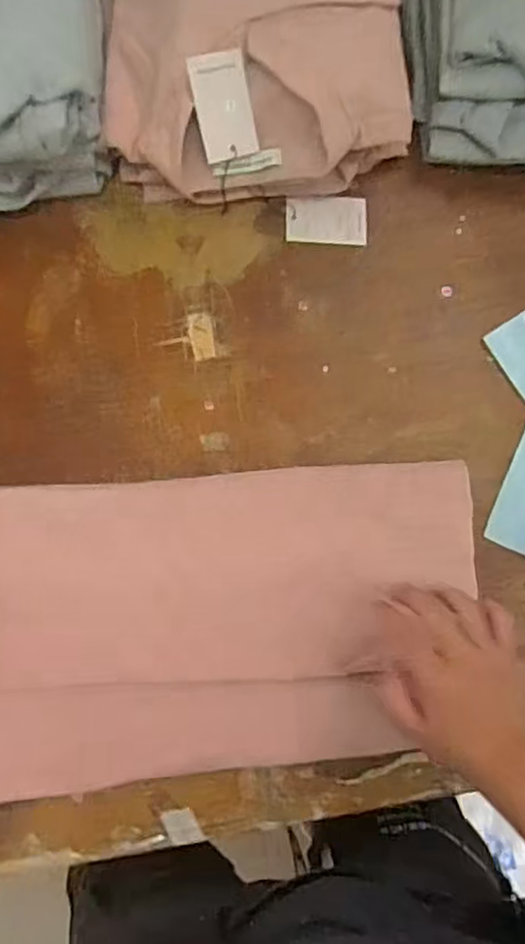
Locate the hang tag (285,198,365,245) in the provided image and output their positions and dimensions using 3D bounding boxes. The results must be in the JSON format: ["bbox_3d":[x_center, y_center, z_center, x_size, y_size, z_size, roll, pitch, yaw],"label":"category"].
[{"bbox_3d":[0.063,-0.248,0.629,0.080,0.006,0.045,0,82,-6],"label":"hang tag"}]

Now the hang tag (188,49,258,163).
[{"bbox_3d":[-0.032,-0.313,0.548,0.050,0.006,0.079,-24,123,-18],"label":"hang tag"}]

